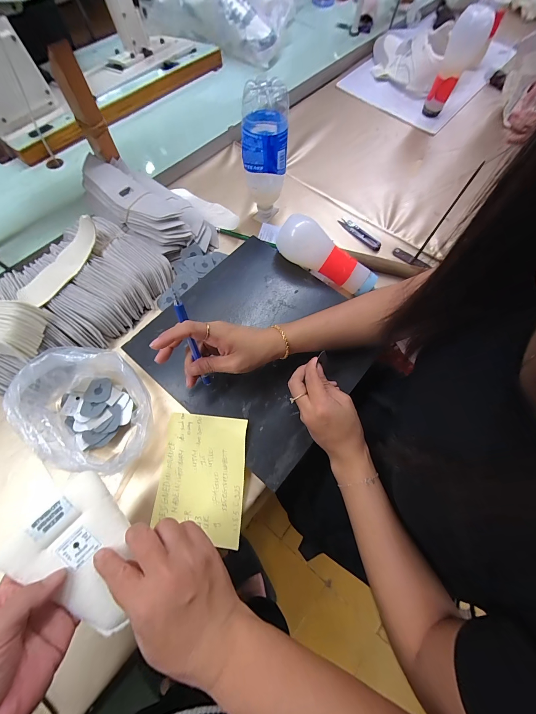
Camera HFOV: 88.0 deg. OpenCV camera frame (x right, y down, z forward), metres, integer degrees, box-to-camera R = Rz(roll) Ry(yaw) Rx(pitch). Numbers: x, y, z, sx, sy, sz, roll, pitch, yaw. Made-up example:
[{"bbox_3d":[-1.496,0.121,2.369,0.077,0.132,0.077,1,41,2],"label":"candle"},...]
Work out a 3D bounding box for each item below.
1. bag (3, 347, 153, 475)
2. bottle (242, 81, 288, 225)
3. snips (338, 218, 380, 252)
[{"bbox_3d":[-0.240,0.066,0.360,0.168,0.083,0.138,8,68,1],"label":"bag"},{"bbox_3d":[-0.006,-0.333,0.471,0.068,0.207,0.055,-1,68,-3],"label":"bottle"},{"bbox_3d":[0.181,-0.243,0.543,0.028,0.008,0.100,-33,73,-14],"label":"snips"}]

